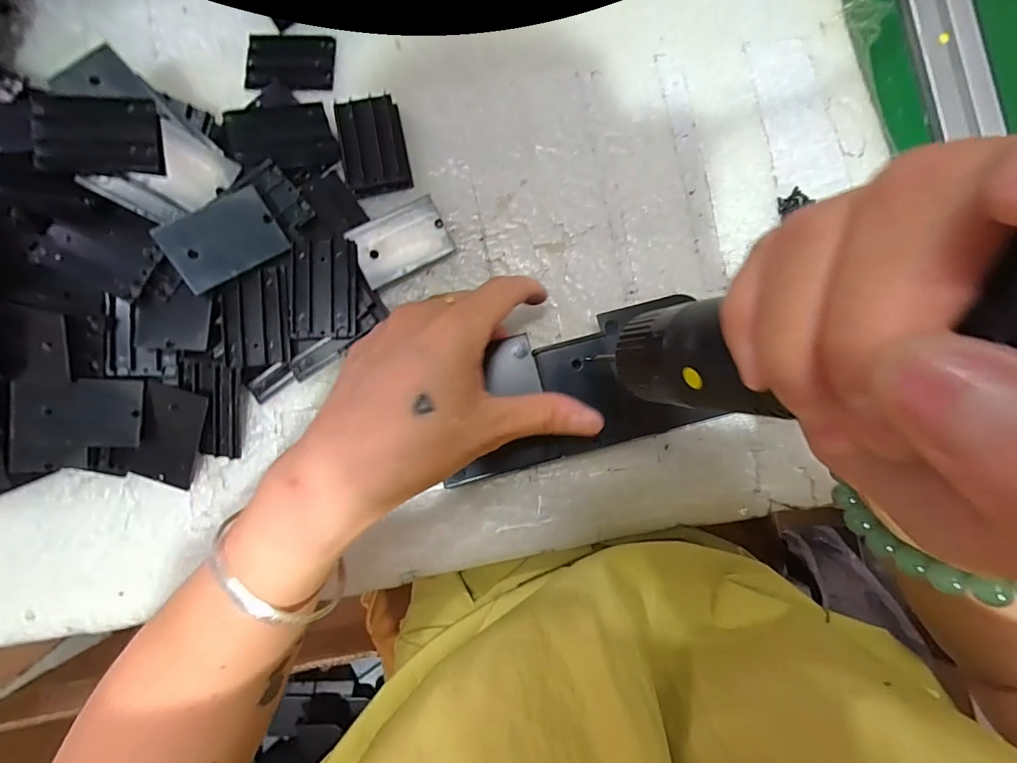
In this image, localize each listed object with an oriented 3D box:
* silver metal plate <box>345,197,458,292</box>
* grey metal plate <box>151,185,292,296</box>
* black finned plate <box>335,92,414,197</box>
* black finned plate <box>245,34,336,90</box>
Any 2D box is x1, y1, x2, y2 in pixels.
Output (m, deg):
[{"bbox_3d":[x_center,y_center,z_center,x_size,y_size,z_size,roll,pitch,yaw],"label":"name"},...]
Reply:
[{"bbox_3d":[-0.063,-0.082,0.280,0.054,0.008,0.036,-26,96,-5],"label":"silver metal plate"},{"bbox_3d":[-0.151,-0.076,0.254,0.055,0.006,0.035,-35,111,-17],"label":"grey metal plate"},{"bbox_3d":[-0.081,-0.143,0.287,0.036,0.011,0.054,-12,85,-2],"label":"black finned plate"},{"bbox_3d":[-0.135,-0.198,0.294,0.053,0.004,0.038,2,84,-1],"label":"black finned plate"}]

